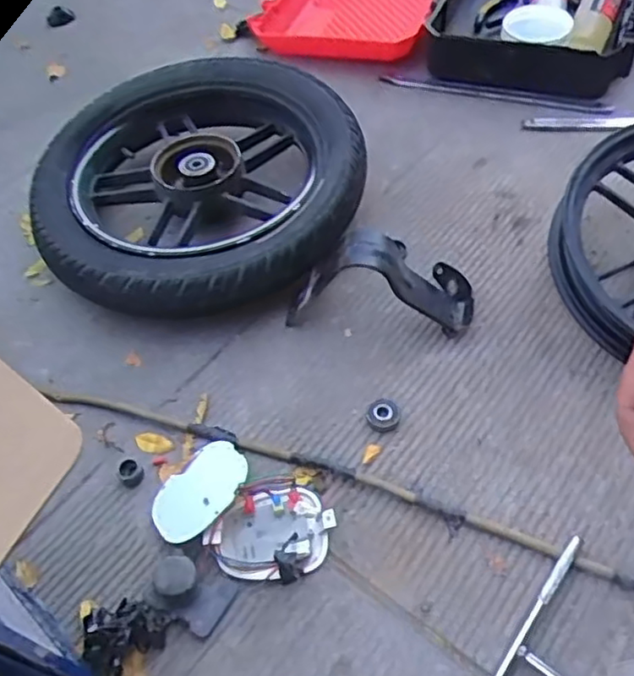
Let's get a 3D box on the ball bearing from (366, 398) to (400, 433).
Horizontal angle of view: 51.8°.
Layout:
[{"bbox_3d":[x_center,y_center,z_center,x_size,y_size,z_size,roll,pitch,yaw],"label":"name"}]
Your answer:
[{"bbox_3d":[0.056,0.064,0.557,0.027,0.010,0.032,3,53,7],"label":"ball bearing"}]

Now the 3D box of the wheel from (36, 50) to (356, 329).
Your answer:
[{"bbox_3d":[-0.124,-0.157,0.690,0.320,0.098,0.311,-2,52,3],"label":"wheel"}]

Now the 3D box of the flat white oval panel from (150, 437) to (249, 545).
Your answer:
[{"bbox_3d":[-0.093,0.120,0.515,0.083,0.004,0.070,-45,37,-13],"label":"flat white oval panel"}]

